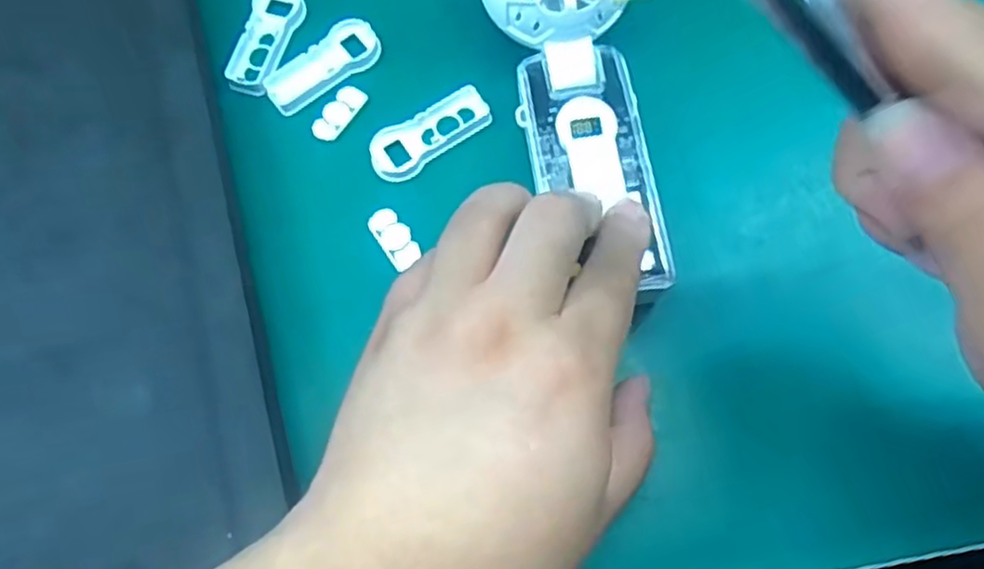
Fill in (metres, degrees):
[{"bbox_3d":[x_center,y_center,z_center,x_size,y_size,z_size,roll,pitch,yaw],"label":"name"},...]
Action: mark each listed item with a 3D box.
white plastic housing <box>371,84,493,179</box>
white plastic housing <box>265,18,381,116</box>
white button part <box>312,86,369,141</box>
[{"bbox_3d":[-0.027,-0.066,0.325,0.056,0.010,0.023,-28,74,-9],"label":"white plastic housing"},{"bbox_3d":[-0.077,-0.101,0.336,0.055,0.007,0.023,-34,75,-11],"label":"white plastic housing"},{"bbox_3d":[-0.069,-0.078,0.331,0.014,0.004,0.029,36,75,10],"label":"white button part"}]

